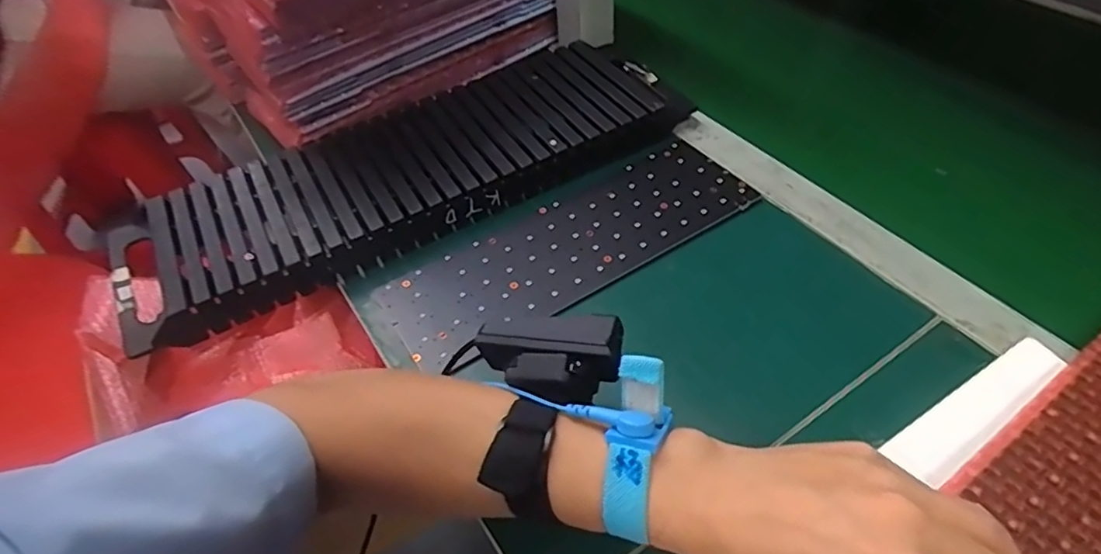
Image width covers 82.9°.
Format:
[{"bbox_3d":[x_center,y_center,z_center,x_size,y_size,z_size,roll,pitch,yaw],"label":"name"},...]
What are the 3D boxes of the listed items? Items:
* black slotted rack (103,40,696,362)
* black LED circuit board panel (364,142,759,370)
[{"bbox_3d":[-0.112,-0.089,0.499,0.458,0.039,0.145,-25,51,-17],"label":"black slotted rack"},{"bbox_3d":[0.015,-0.025,0.457,0.275,0.008,0.094,-28,51,-18],"label":"black LED circuit board panel"}]

